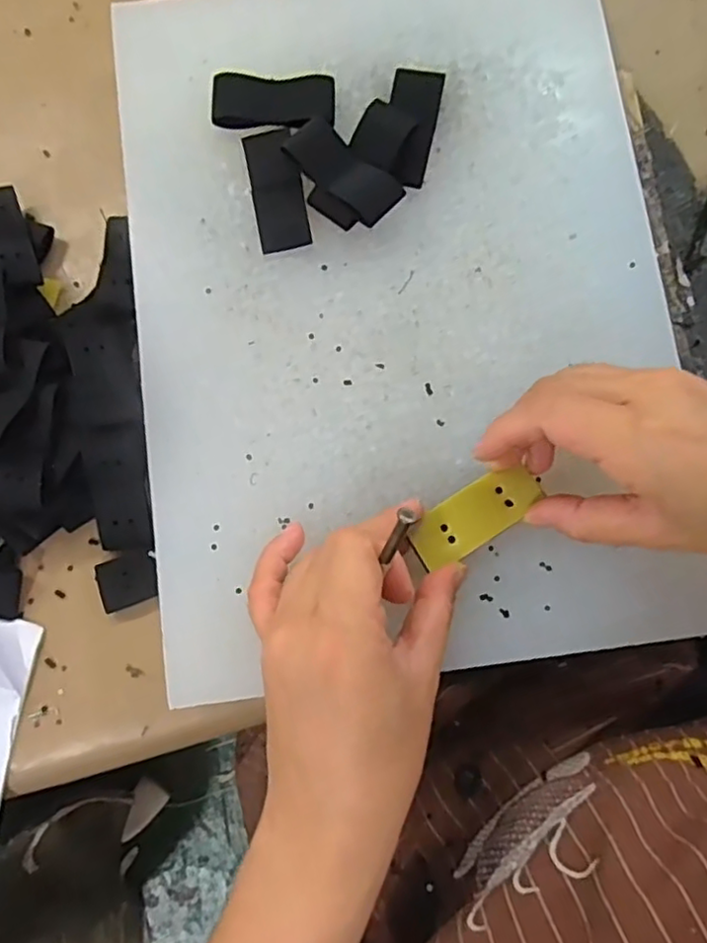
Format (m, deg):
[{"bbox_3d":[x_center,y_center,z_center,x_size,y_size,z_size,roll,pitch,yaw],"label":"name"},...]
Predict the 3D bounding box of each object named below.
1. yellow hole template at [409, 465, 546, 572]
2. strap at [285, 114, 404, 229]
[{"bbox_3d":[0.055,0.020,0.285,0.061,0.005,0.026,-31,85,-10],"label":"yellow hole template"},{"bbox_3d":[-0.005,-0.144,0.310,0.025,0.015,0.061,-43,83,-8],"label":"strap"}]

